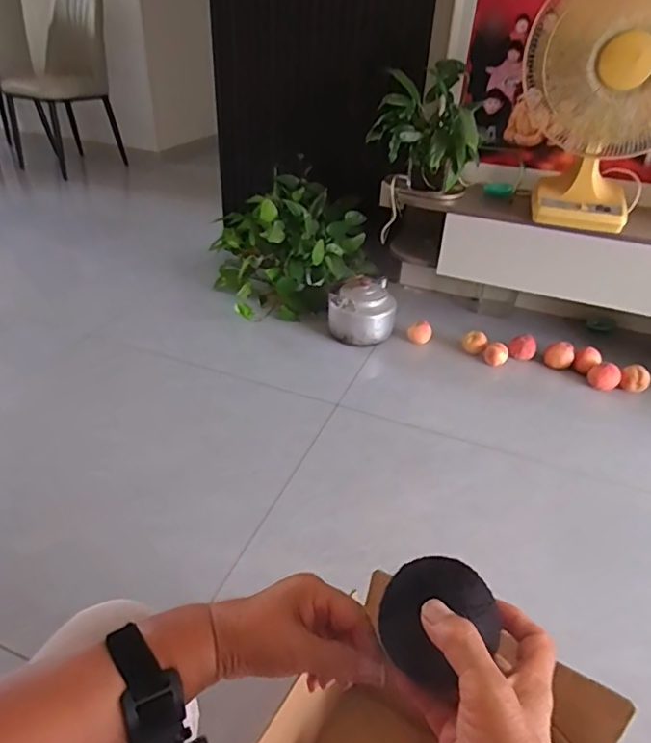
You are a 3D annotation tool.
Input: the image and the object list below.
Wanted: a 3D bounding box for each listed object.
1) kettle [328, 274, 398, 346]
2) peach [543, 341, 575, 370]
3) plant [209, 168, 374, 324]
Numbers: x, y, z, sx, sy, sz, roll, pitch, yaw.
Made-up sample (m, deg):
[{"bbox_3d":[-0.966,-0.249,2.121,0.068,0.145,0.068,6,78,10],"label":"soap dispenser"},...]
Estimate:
[{"bbox_3d":[0.108,-0.181,1.609,0.197,0.158,0.176,7,35,7],"label":"kettle"},{"bbox_3d":[0.669,-0.047,1.544,0.079,0.085,0.067,18,37,21],"label":"peach"},{"bbox_3d":[-0.112,-0.425,1.794,0.489,0.335,0.490,-10,37,-17],"label":"plant"}]

